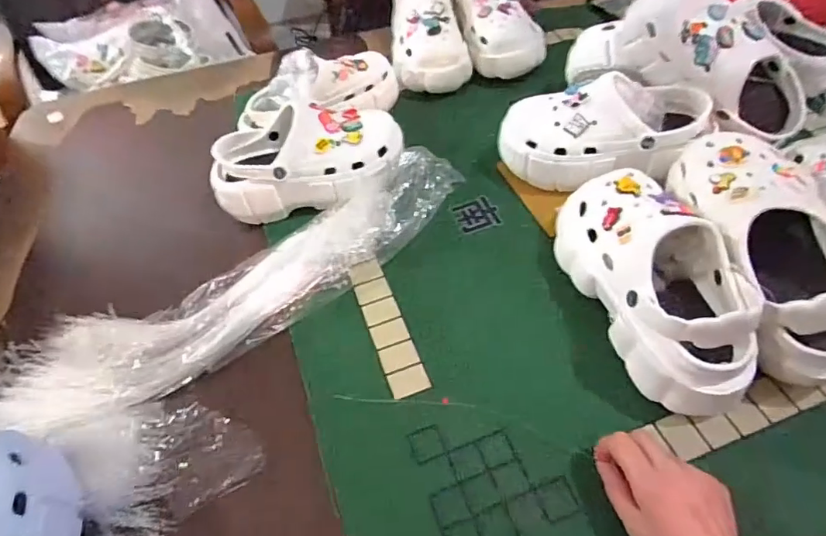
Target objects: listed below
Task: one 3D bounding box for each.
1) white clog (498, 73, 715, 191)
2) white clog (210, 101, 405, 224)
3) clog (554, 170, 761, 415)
[{"bbox_3d":[0.229,-0.166,0.620,0.240,0.105,0.103,11,53,13],"label":"white clog"},{"bbox_3d":[-0.137,-0.143,0.655,0.246,0.099,0.117,-8,51,-1],"label":"white clog"},{"bbox_3d":[0.234,0.006,0.498,0.108,0.111,0.259,-15,51,-7],"label":"clog"}]

